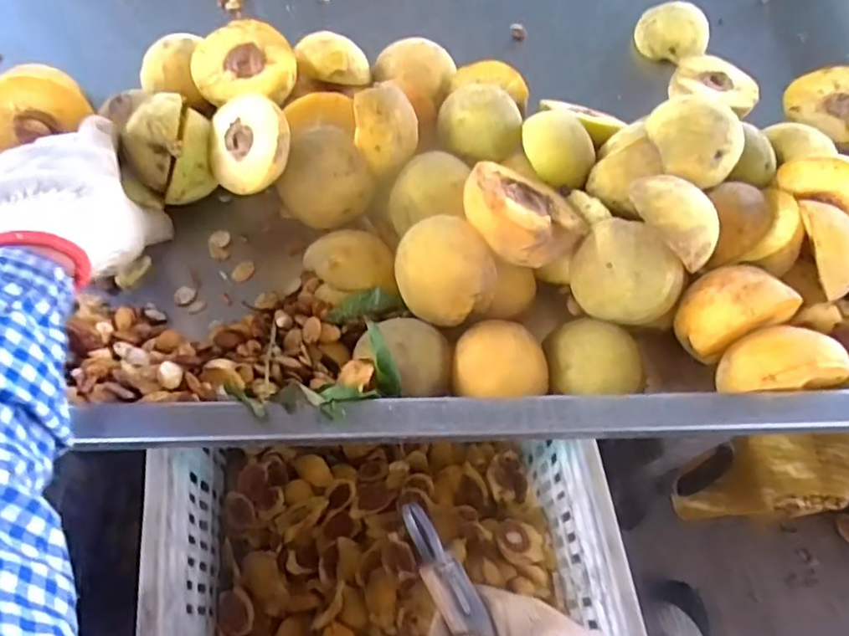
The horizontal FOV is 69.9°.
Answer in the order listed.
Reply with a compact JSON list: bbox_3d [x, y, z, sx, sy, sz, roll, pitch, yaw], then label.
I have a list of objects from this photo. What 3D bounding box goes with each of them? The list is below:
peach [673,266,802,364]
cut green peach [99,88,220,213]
[{"bbox_3d":[0.190,-0.007,0.376,0.062,0.053,0.048,-22,66,-14],"label":"peach"},{"bbox_3d":[-0.170,-0.109,0.405,0.057,0.057,0.049,-23,66,-15],"label":"cut green peach"}]

